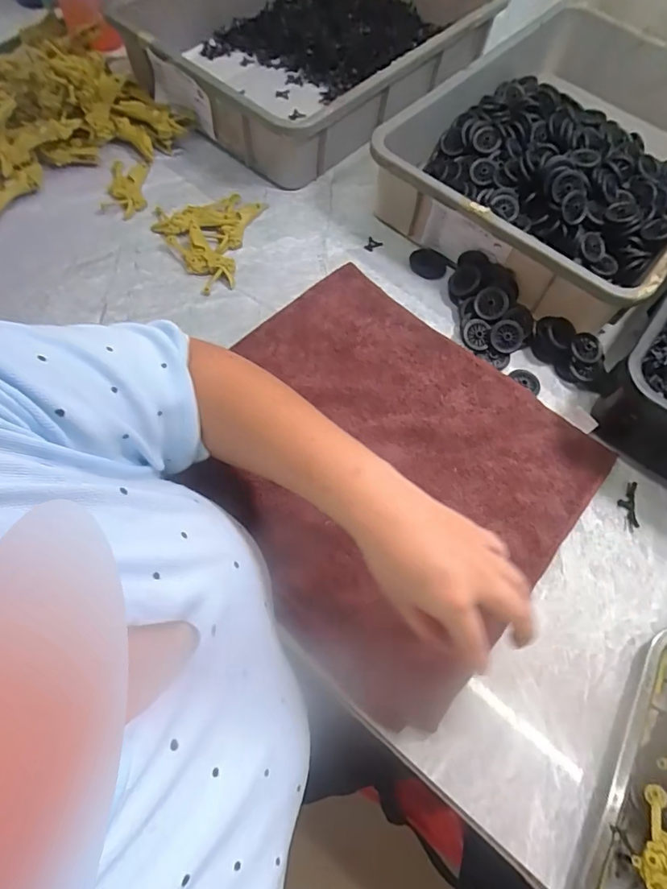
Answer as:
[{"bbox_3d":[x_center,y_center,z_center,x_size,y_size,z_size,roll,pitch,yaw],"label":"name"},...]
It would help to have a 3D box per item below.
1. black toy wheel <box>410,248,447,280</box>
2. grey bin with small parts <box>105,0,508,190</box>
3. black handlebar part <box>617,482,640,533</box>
[{"bbox_3d":[0.121,-0.231,0.611,0.047,0.010,0.042,22,66,7],"label":"black toy wheel"},{"bbox_3d":[-0.019,-0.675,0.763,0.485,0.107,0.597,39,69,14],"label":"grey bin with small parts"},{"bbox_3d":[0.301,0.063,0.488,0.019,0.005,0.052,9,65,1],"label":"black handlebar part"}]

